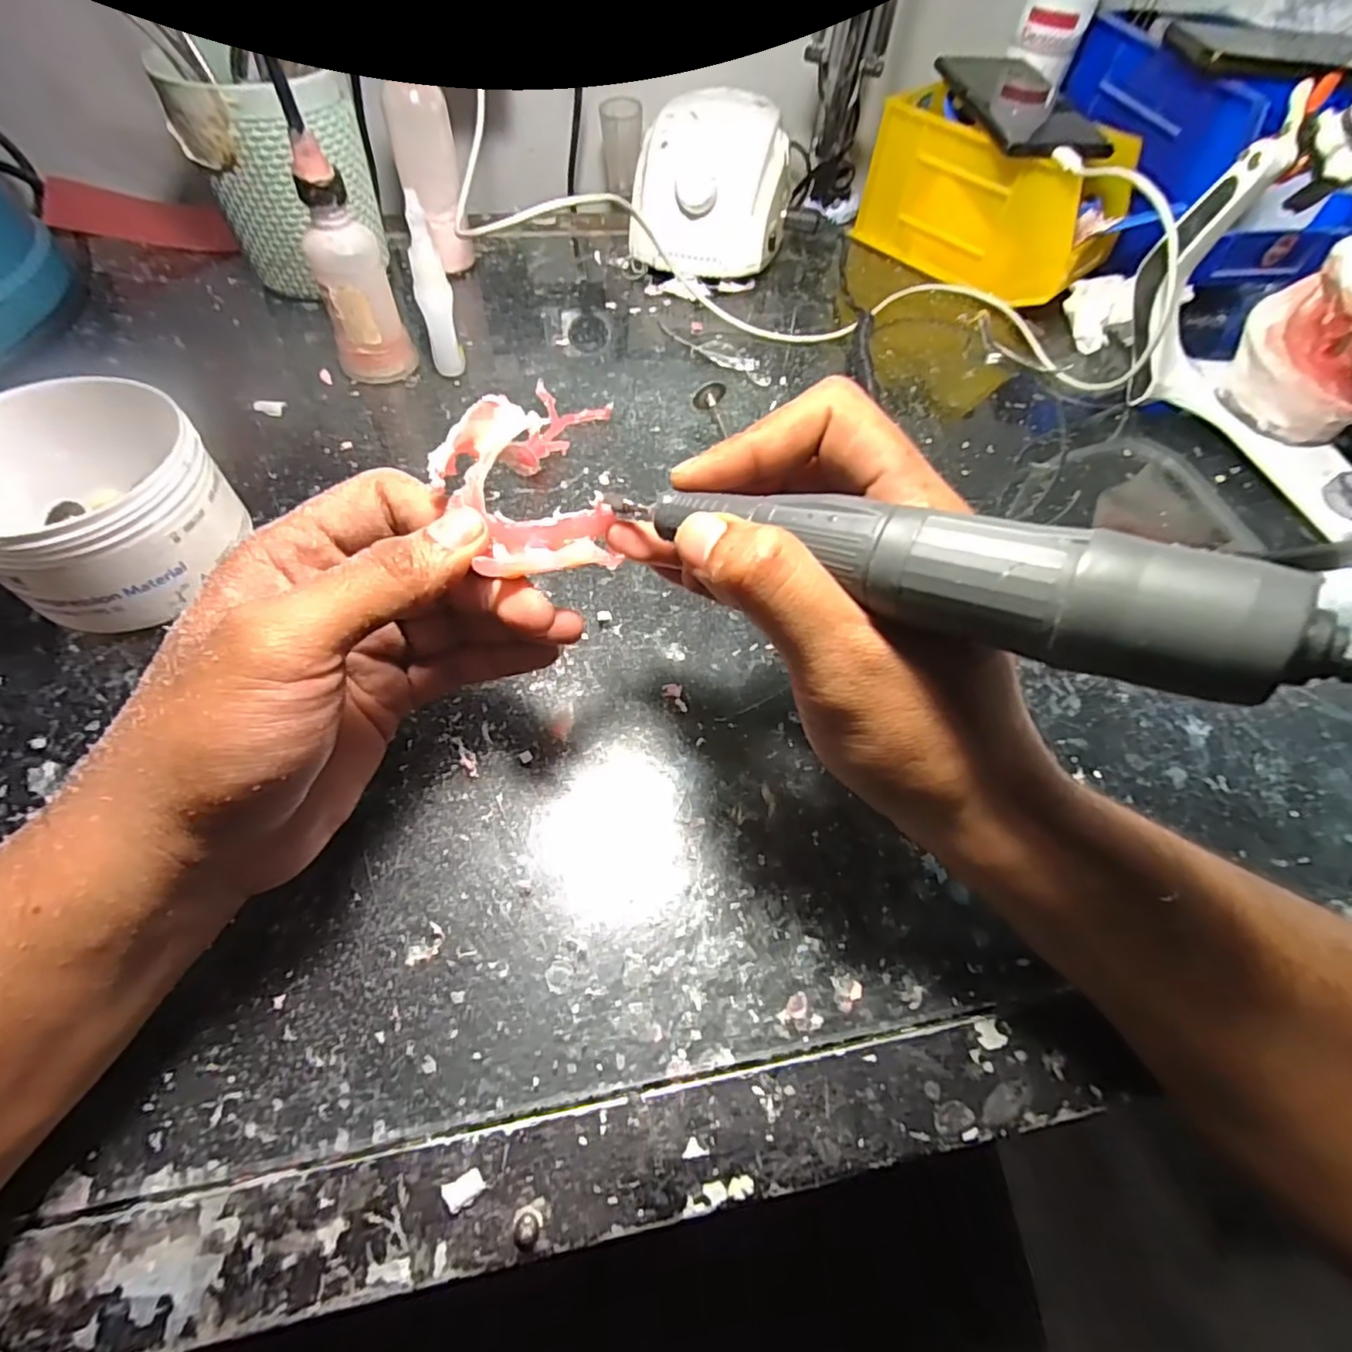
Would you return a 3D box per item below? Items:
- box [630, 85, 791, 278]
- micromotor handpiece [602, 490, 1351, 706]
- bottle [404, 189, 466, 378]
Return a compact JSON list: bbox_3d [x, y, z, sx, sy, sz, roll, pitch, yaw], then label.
[{"bbox_3d":[0.027,-0.348,0.446,0.107,0.079,0.123,9,58,1],"label":"box"},{"bbox_3d":[0.057,-0.027,0.142,0.171,0.021,0.029,21,56,33],"label":"micromotor handpiece"},{"bbox_3d":[-0.135,-0.212,0.345,0.019,0.086,0.019,-15,61,-14],"label":"bottle"}]

